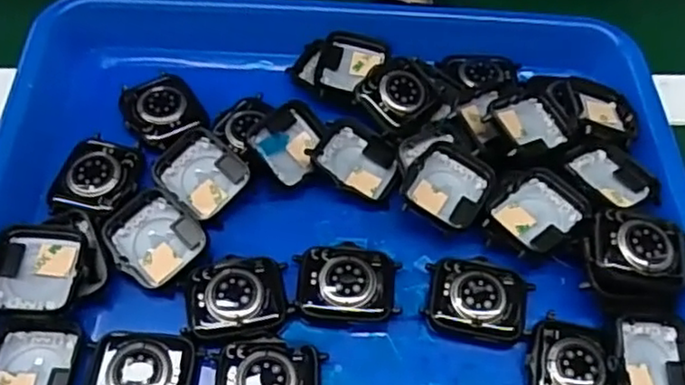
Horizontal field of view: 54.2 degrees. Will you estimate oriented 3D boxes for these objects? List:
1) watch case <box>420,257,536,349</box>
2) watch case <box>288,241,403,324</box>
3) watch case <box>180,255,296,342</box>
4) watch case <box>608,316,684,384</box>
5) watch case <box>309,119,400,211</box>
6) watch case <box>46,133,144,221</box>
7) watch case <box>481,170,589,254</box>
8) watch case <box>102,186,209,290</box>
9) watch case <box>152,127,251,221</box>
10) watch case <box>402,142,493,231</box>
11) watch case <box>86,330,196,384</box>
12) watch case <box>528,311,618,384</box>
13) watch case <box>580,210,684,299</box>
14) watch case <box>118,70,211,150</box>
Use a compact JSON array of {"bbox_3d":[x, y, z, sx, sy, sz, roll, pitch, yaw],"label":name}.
[{"bbox_3d":[0.061,0.047,0.298,0.045,0.012,0.036,15,55,6],"label":"watch case"},{"bbox_3d":[0.002,0.039,0.299,0.046,0.009,0.036,4,55,-1],"label":"watch case"},{"bbox_3d":[-0.046,0.045,0.290,0.044,0.008,0.036,-4,55,-7],"label":"watch case"},{"bbox_3d":[0.132,0.073,0.283,0.038,0.015,0.043,1,68,0],"label":"watch case"},{"bbox_3d":[0.008,-0.015,0.335,0.044,0.013,0.035,24,57,13],"label":"watch case"},{"bbox_3d":[-0.118,-0.008,0.320,0.037,0.011,0.049,19,56,9],"label":"watch case"},{"bbox_3d":[0.092,0.009,0.313,0.037,0.011,0.044,39,61,21],"label":"watch case"},{"bbox_3d":[-0.086,0.021,0.306,0.039,0.015,0.040,-38,65,-26],"label":"watch case"},{"bbox_3d":[-0.069,-0.009,0.324,0.041,0.016,0.035,32,59,18],"label":"watch case"},{"bbox_3d":[0.051,-0.004,0.319,0.038,0.011,0.039,22,56,11],"label":"watch case"},{"bbox_3d":[-0.082,0.073,0.269,0.041,0.010,0.038,7,55,1],"label":"watch case"},{"bbox_3d":[0.097,0.075,0.281,0.035,0.011,0.041,13,55,5],"label":"watch case"},{"bbox_3d":[0.131,0.028,0.296,0.046,0.015,0.036,9,55,2],"label":"watch case"},{"bbox_3d":[-0.093,-0.044,0.345,0.038,0.010,0.042,-26,61,-21],"label":"watch case"}]

